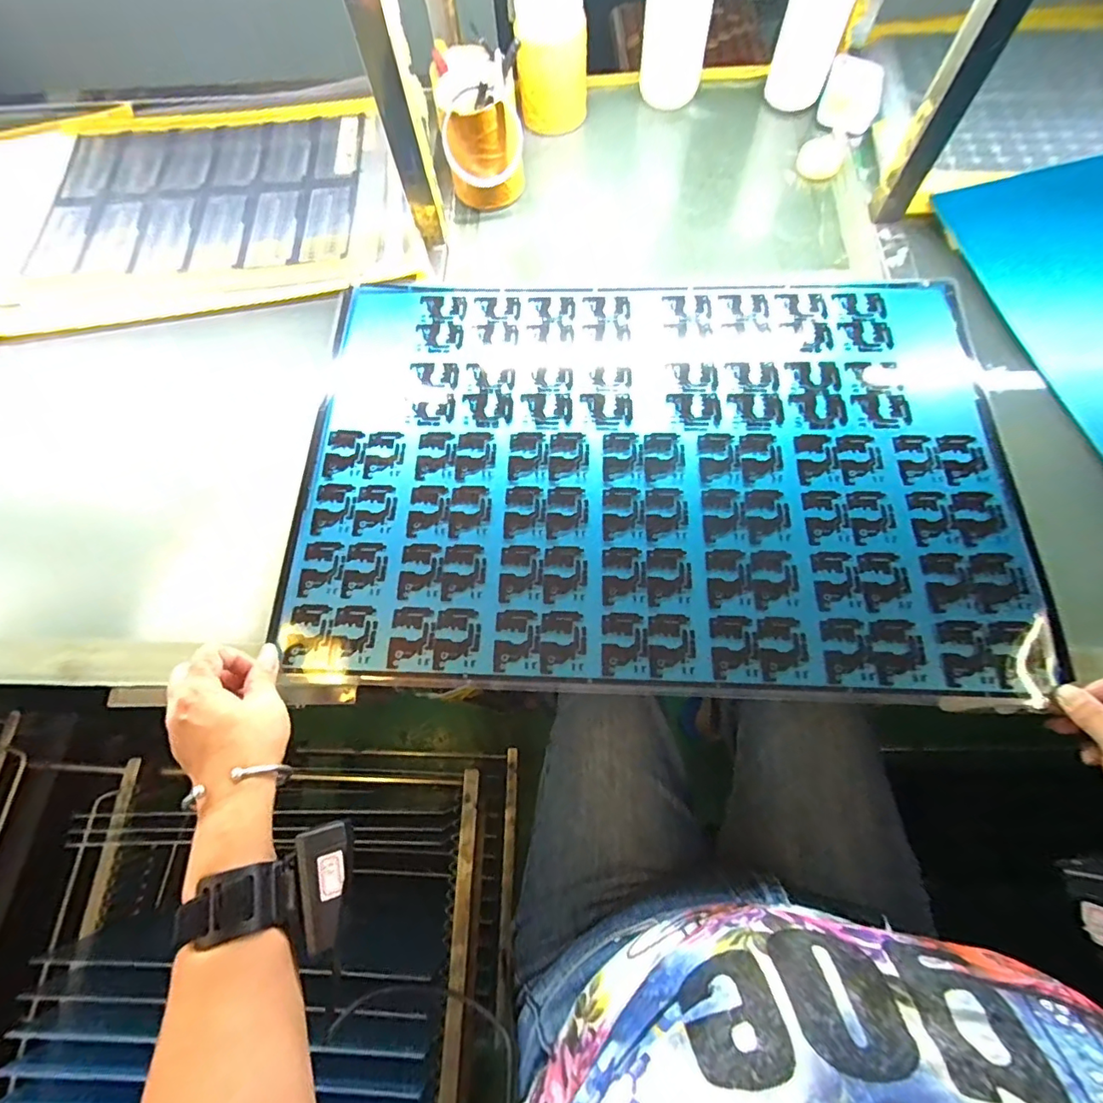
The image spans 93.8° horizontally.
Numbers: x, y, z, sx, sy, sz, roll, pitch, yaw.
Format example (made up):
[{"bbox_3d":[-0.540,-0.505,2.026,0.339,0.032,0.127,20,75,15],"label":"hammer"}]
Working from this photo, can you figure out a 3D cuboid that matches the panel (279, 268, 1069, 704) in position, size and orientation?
[{"bbox_3d":[0.088,-0.092,0.476,0.614,0.011,0.421,0,71,3],"label":"panel"}]

